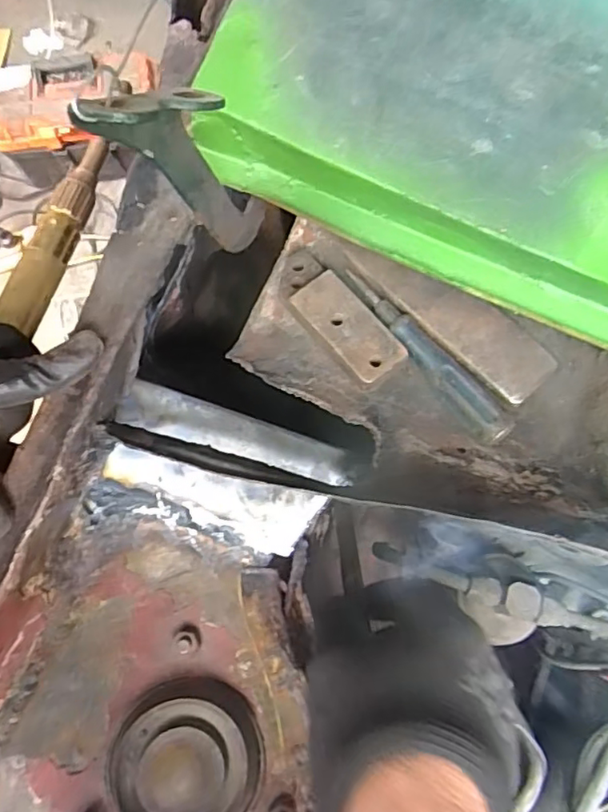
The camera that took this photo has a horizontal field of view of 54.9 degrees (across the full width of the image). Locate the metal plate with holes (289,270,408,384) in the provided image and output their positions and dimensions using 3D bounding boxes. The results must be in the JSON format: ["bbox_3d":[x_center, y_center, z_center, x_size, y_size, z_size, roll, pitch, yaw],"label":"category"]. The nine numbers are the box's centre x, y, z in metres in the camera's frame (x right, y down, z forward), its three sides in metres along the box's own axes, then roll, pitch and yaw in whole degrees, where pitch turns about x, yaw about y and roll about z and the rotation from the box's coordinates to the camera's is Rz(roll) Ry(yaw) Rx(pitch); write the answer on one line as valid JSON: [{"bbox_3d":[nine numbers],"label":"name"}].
[{"bbox_3d":[0.030,-0.055,0.400,0.036,0.006,0.084,-39,78,-8],"label":"metal plate with holes"}]

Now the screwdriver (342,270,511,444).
[{"bbox_3d":[0.078,-0.038,0.396,0.019,0.027,0.155,-37,78,-7],"label":"screwdriver"}]

